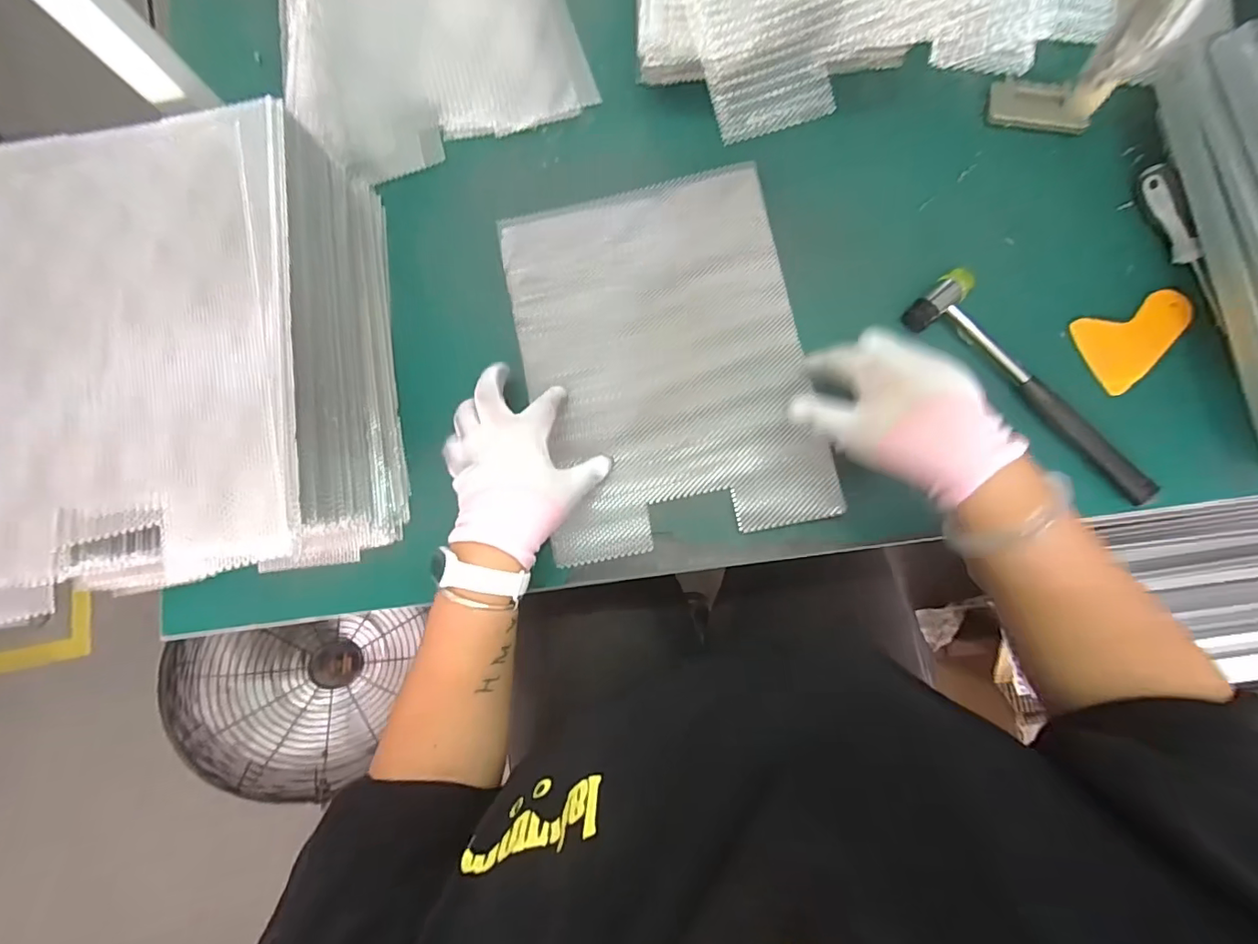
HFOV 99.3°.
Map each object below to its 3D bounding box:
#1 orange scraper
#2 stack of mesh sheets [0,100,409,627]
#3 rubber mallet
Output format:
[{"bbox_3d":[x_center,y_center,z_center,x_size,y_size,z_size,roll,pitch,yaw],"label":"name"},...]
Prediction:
[{"bbox_3d":[0.443,-0.113,0.464,0.096,0.010,0.070,-20,82,6],"label":"orange scraper"},{"bbox_3d":[-0.363,-0.087,0.445,0.275,0.142,0.345,-9,81,2],"label":"stack of mesh sheets"},{"bbox_3d":[0.343,-0.071,0.453,0.062,0.022,0.241,-39,81,-3],"label":"rubber mallet"}]

